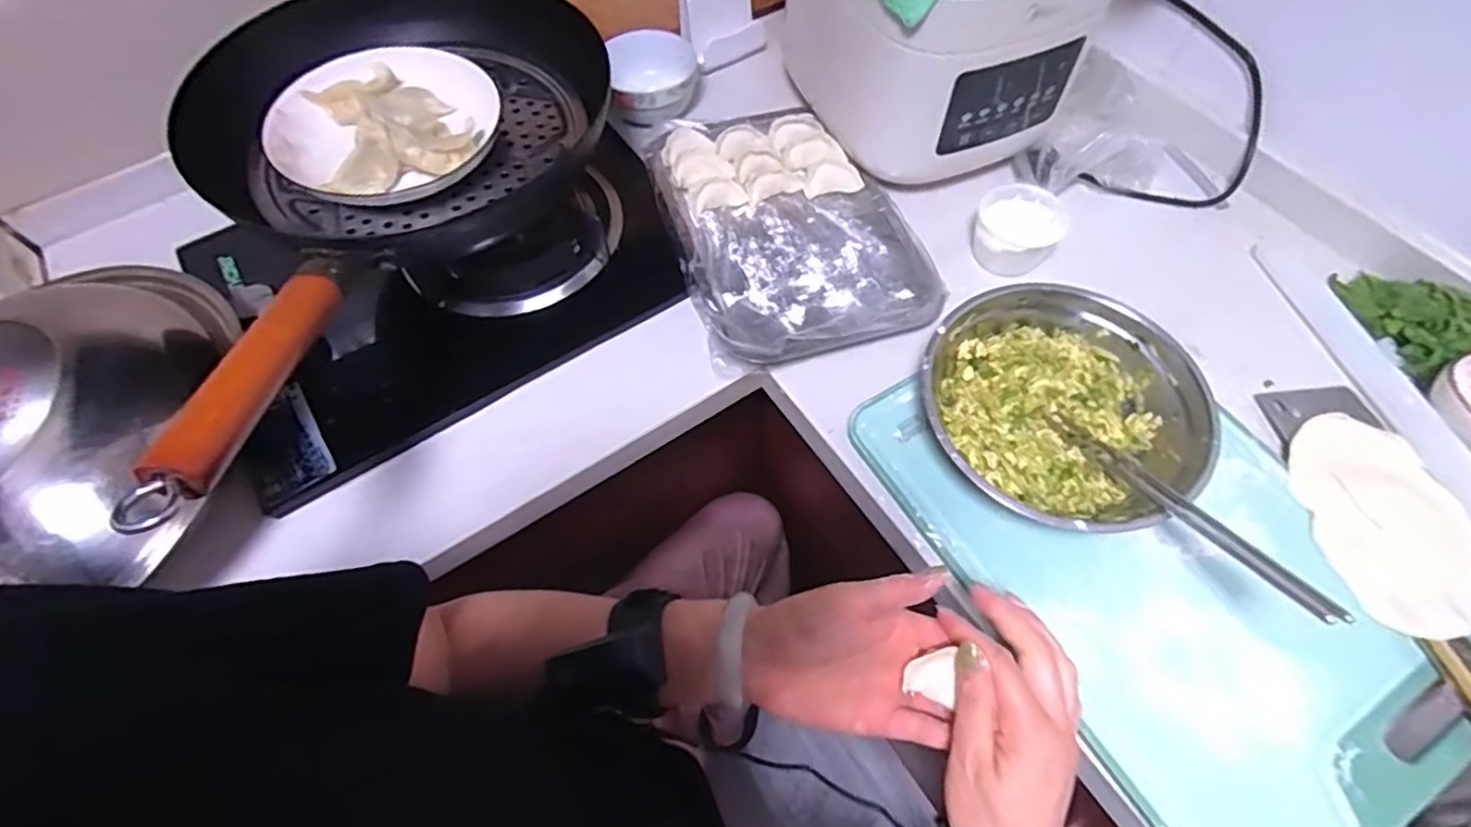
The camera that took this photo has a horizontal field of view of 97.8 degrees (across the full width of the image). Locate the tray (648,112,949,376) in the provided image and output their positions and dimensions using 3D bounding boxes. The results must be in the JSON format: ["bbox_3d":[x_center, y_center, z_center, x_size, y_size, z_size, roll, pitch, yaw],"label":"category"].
[{"bbox_3d":[0.047,-0.179,0.601,0.210,0.033,0.290,-16,62,-6],"label":"tray"}]

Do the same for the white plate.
[{"bbox_3d":[-0.274,-0.230,0.504,0.165,0.037,0.151,1,64,-3],"label":"white plate"}]

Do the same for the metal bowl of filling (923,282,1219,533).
[{"bbox_3d":[0.236,-0.005,0.480,0.186,0.065,0.192,-1,62,2],"label":"metal bowl of filling"}]

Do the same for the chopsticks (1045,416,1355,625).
[{"bbox_3d":[0.287,0.058,0.423,0.017,0.013,0.204,-23,38,-10],"label":"chopsticks"}]

